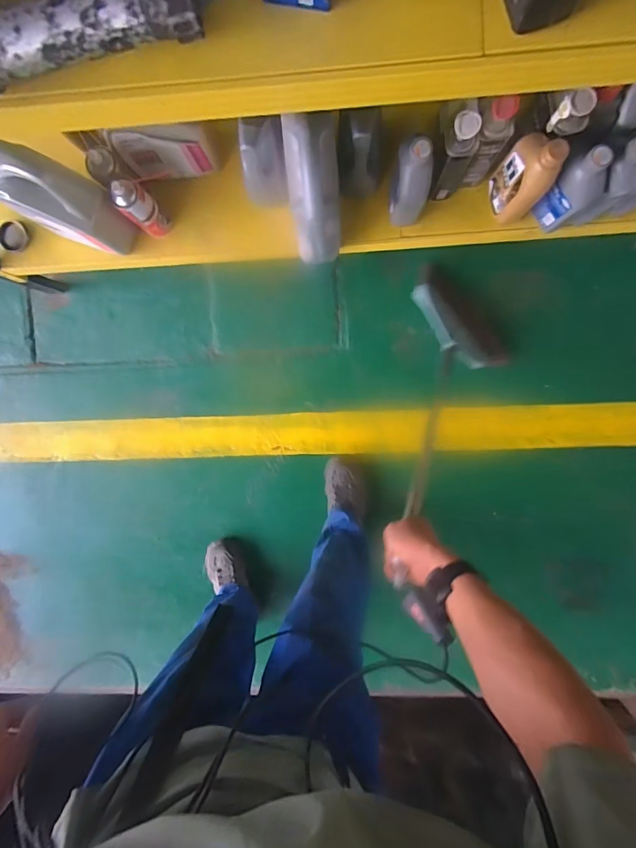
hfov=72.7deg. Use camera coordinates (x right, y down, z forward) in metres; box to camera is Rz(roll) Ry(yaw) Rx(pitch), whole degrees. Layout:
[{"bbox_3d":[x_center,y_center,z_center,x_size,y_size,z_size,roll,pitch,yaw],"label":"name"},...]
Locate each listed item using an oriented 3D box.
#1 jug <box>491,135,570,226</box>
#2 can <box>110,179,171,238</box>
[{"bbox_3d":[0.402,-0.484,0.843,0.065,0.206,0.102,-17,92,3],"label":"jug"},{"bbox_3d":[-0.371,-0.446,0.905,0.054,0.170,0.062,36,94,0],"label":"can"}]

